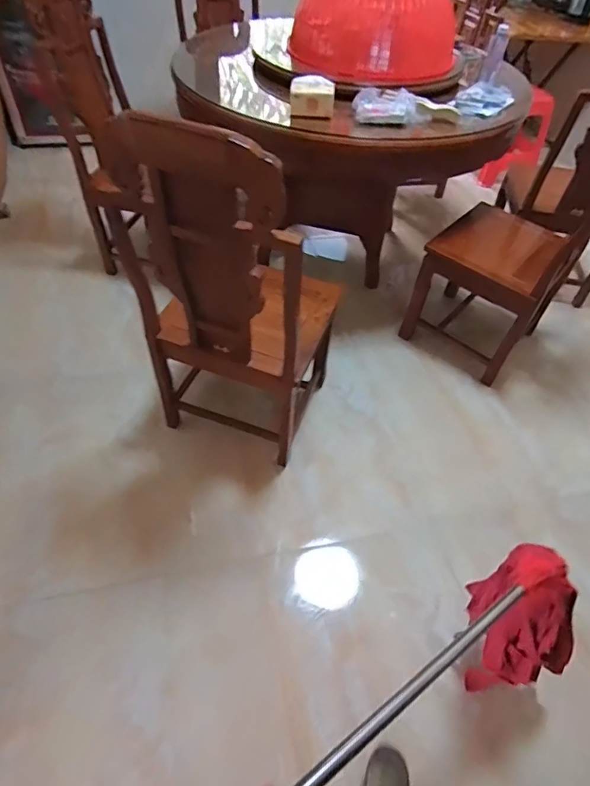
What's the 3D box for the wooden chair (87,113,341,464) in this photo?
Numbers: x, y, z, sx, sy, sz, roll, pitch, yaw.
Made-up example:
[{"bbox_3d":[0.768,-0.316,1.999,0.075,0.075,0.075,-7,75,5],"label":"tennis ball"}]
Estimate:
[{"bbox_3d":[-0.166,-0.268,1.326,0.499,0.995,0.505,17,50,10],"label":"wooden chair"}]

